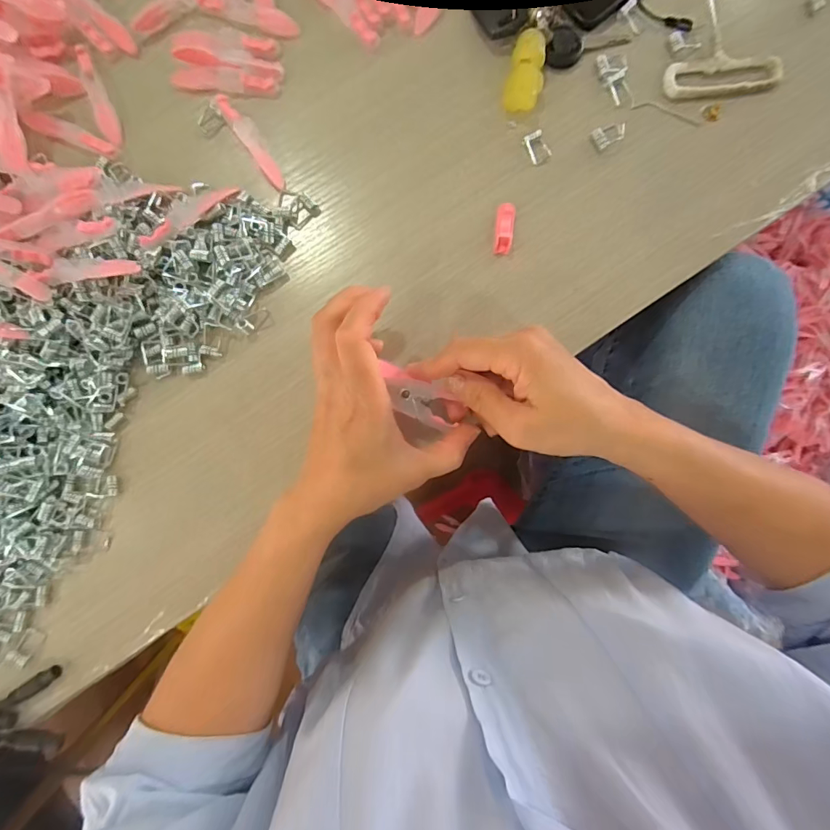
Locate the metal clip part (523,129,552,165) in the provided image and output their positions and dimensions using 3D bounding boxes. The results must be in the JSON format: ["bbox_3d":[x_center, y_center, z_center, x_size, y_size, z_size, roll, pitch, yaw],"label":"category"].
[{"bbox_3d":[0.088,-0.193,0.321,0.015,0.004,0.021,-29,87,-2],"label":"metal clip part"}]

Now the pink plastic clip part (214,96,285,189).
[{"bbox_3d":[-0.118,-0.198,0.323,0.014,0.006,0.078,-35,87,-2],"label":"pink plastic clip part"}]

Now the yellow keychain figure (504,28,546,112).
[{"bbox_3d":[0.081,-0.248,0.322,0.026,0.014,0.056,16,87,1],"label":"yellow keychain figure"}]

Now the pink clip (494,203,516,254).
[{"bbox_3d":[0.064,-0.133,0.318,0.013,0.009,0.035,7,87,0],"label":"pink clip"}]

